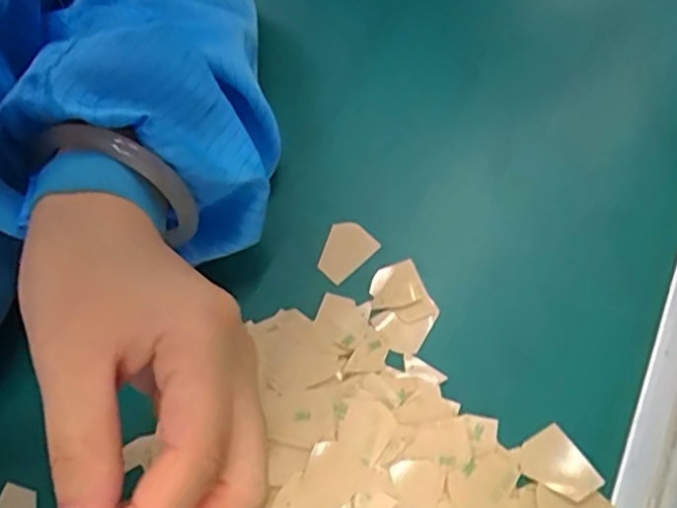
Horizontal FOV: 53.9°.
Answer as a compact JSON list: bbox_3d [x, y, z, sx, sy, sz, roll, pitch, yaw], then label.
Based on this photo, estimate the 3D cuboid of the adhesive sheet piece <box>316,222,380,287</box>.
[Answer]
[{"bbox_3d":[0.002,-0.003,0.317,0.030,0.004,0.025,-38,68,-14],"label":"adhesive sheet piece"}]

